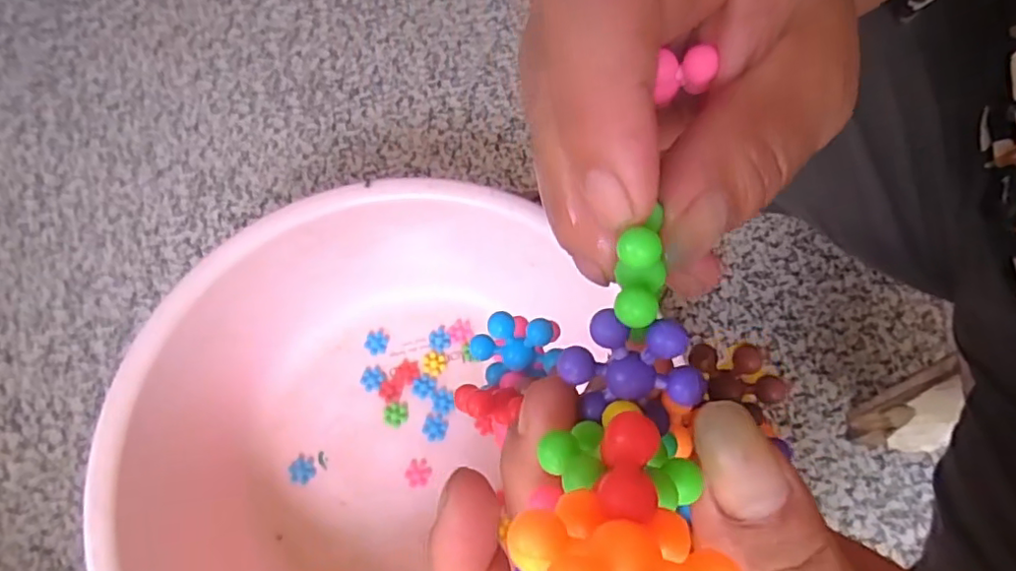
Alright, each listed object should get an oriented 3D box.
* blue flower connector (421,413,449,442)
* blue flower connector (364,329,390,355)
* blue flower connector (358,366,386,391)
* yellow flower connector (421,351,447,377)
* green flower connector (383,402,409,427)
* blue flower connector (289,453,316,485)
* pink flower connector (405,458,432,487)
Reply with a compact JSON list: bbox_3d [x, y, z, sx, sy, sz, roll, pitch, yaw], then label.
[{"bbox_3d":[-0.079,0.155,0.646,0.026,0.004,0.029,12,70,4],"label":"blue flower connector"},{"bbox_3d":[-0.149,0.064,0.676,0.025,0.009,0.030,9,70,3],"label":"blue flower connector"},{"bbox_3d":[-0.152,0.104,0.664,0.026,0.005,0.026,0,70,0],"label":"blue flower connector"},{"bbox_3d":[-0.084,0.088,0.671,0.027,0.005,0.026,0,70,0],"label":"yellow flower connector"},{"bbox_3d":[-0.124,0.142,0.653,0.026,0.009,0.025,-6,70,-3],"label":"green flower connector"},{"bbox_3d":[-0.218,0.196,0.632,0.025,0.007,0.029,31,73,10],"label":"blue flower connector"},{"bbox_3d":[-0.096,0.201,0.635,0.025,0.004,0.030,28,72,9],"label":"pink flower connector"}]

